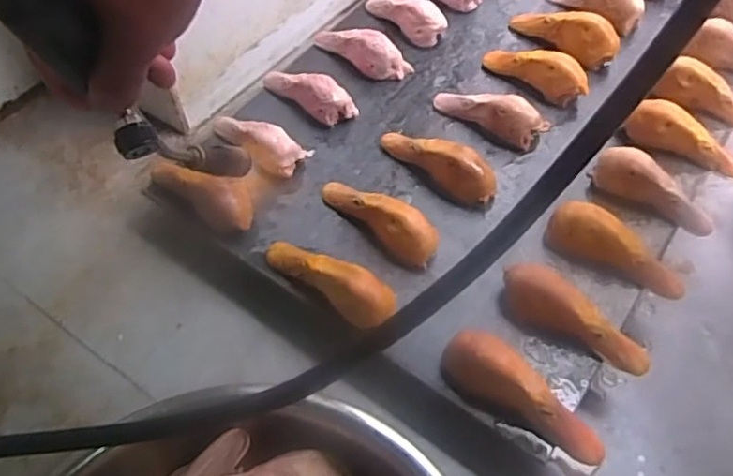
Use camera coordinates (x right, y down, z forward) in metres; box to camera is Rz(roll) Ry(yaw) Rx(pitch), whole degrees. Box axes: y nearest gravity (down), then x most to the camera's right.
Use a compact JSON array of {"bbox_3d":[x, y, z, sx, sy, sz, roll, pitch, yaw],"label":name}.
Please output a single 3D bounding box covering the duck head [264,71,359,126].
[{"bbox_3d":[-0.069,-0.179,0.745,0.116,0.048,0.040,35,63,24],"label":"duck head"}]

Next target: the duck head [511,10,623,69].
[{"bbox_3d":[0.248,-0.262,0.775,0.141,0.047,0.030,33,62,23],"label":"duck head"}]

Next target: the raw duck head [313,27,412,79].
[{"bbox_3d":[-0.010,-0.239,0.786,0.135,0.052,0.035,22,59,17],"label":"raw duck head"}]

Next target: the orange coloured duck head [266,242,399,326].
[{"bbox_3d":[-0.038,0.031,0.594,0.154,0.043,0.047,30,61,21],"label":"orange coloured duck head"}]

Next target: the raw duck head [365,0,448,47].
[{"bbox_3d":[0.052,-0.307,0.833,0.045,0.045,0.130,-34,60,-20],"label":"raw duck head"}]

